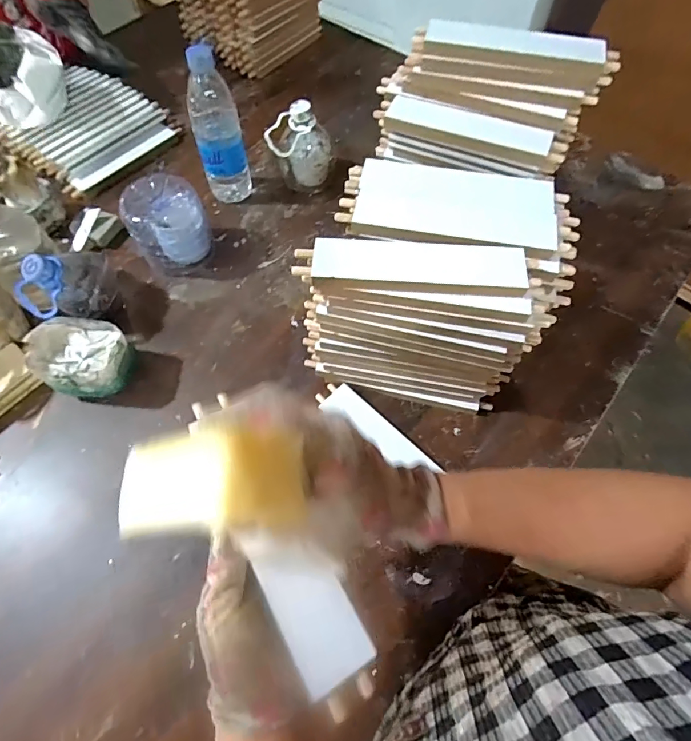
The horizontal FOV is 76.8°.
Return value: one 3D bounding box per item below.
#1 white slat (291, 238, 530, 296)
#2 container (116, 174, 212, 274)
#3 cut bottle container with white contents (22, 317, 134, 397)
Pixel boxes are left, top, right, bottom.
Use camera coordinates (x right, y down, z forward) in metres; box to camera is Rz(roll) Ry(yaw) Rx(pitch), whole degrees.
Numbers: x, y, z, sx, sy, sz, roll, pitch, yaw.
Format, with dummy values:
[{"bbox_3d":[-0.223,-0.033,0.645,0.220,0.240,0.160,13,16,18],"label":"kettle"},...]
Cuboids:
[{"bbox_3d":[0.060,-0.098,0.400,0.201,0.014,0.055,5,63,3],"label":"white slat"},{"bbox_3d":[-0.246,-0.204,0.609,0.101,0.093,0.086,-33,68,-15],"label":"container"},{"bbox_3d":[-0.320,-0.012,0.541,0.109,0.068,0.093,26,66,13],"label":"cut bottle container with white contents"}]

